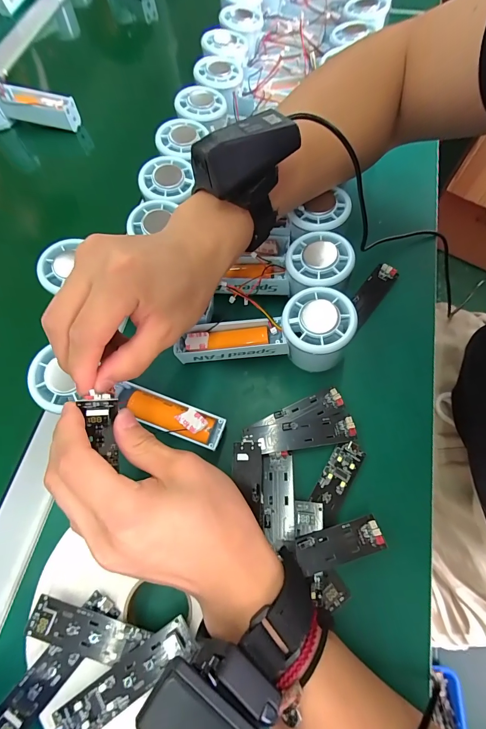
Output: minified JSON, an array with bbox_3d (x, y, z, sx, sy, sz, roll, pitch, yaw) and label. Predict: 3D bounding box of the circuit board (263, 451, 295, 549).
[{"bbox_3d":[0.027,0.102,0.254,0.023,0.004,0.066,0,58,3],"label":"circuit board"}]

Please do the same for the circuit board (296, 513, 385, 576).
[{"bbox_3d":[0.068,0.127,0.233,0.060,0.005,0.023,-18,60,-1],"label":"circuit board"}]

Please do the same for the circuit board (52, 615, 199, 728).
[{"bbox_3d":[-0.074,0.201,0.210,0.090,0.008,0.023,-32,70,-11],"label":"circuit board"}]

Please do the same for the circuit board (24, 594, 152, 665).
[{"bbox_3d":[-0.103,0.177,0.215,0.074,0.008,0.025,20,76,-1],"label":"circuit board"}]

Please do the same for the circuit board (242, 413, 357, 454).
[{"bbox_3d":[0.047,0.058,0.274,0.090,0.007,0.023,-8,68,-1],"label":"circuit board"}]

